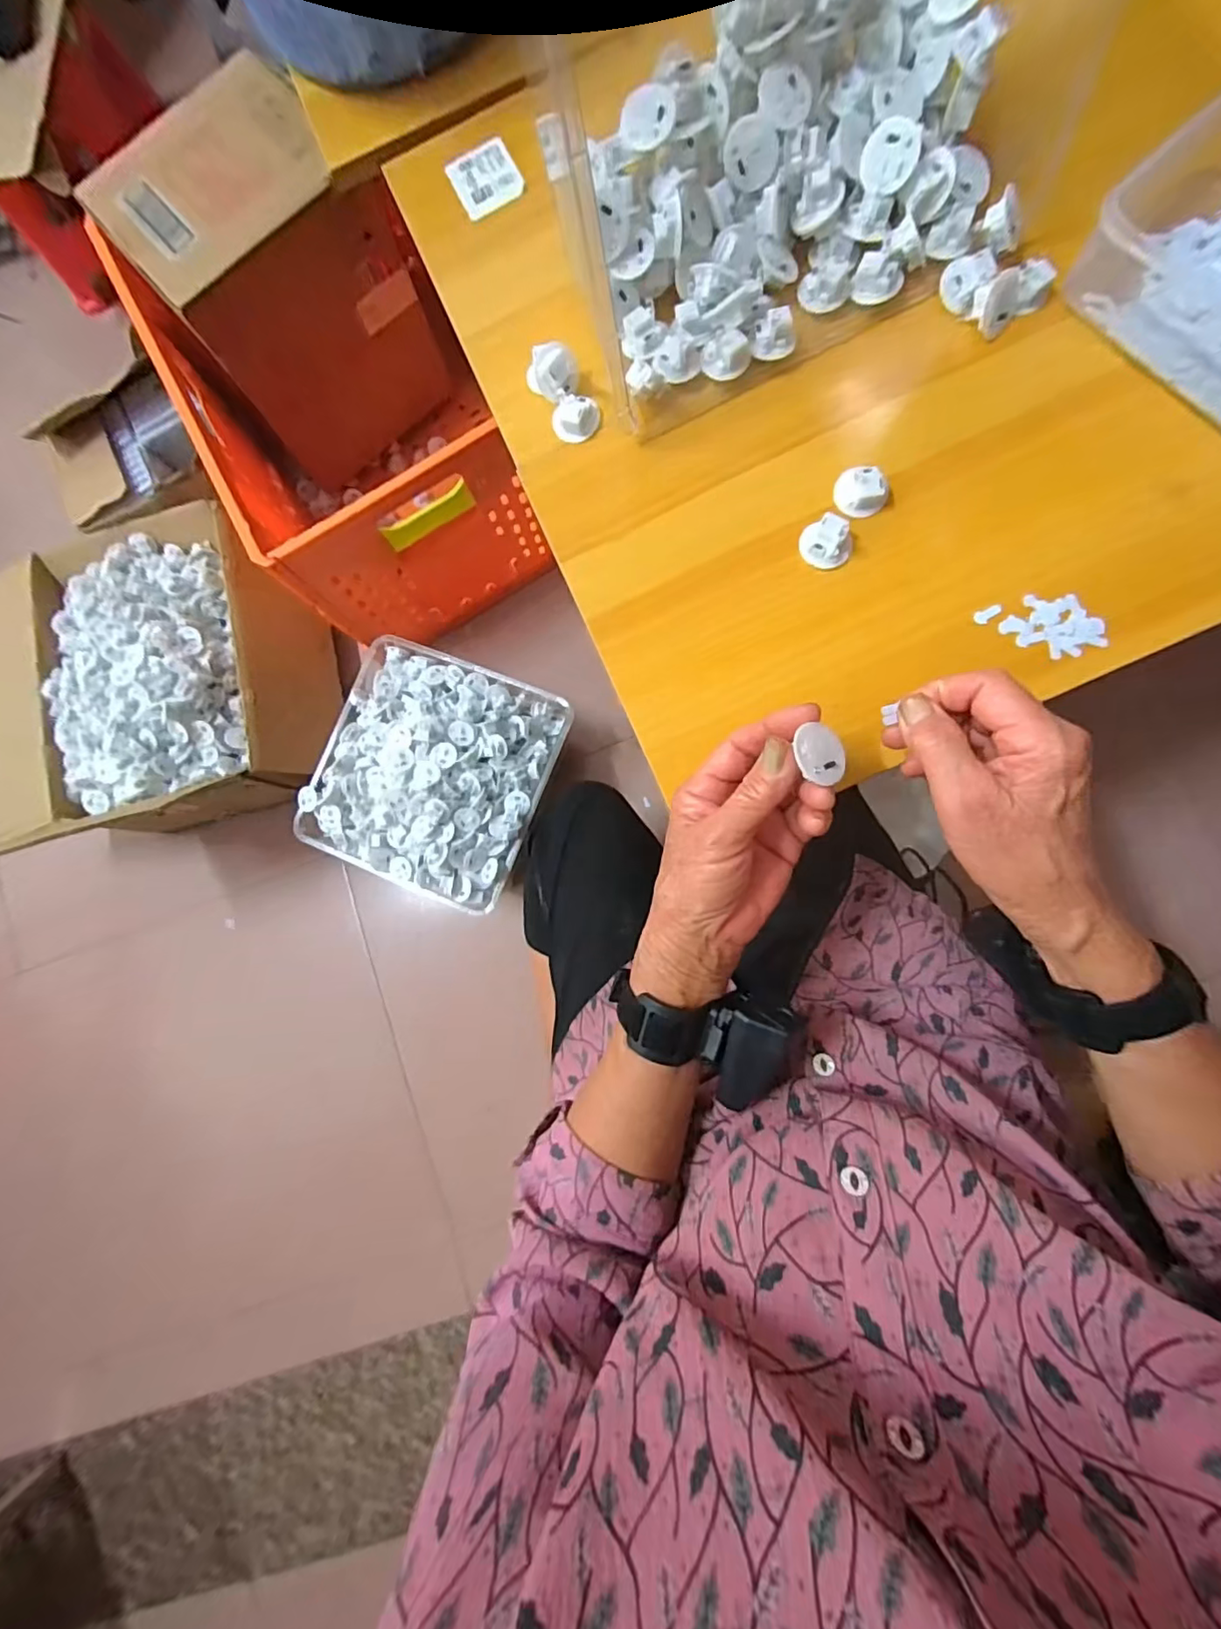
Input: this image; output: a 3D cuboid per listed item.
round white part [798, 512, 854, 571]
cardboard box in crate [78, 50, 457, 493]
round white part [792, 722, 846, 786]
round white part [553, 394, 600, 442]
[{"bbox_3d":[0.139,-0.174,0.361,0.029,0.016,0.029,-1,83,6],"label":"round white part"},{"bbox_3d":[-0.461,-0.721,0.821,0.259,0.328,0.205,-43,81,0],"label":"cardboard box in crate"},{"bbox_3d":[0.106,-0.030,0.287,0.025,0.010,0.028,-4,83,-14],"label":"round white part"},{"bbox_3d":[-0.025,-0.277,0.395,0.032,0.013,0.026,0,83,6],"label":"round white part"}]

